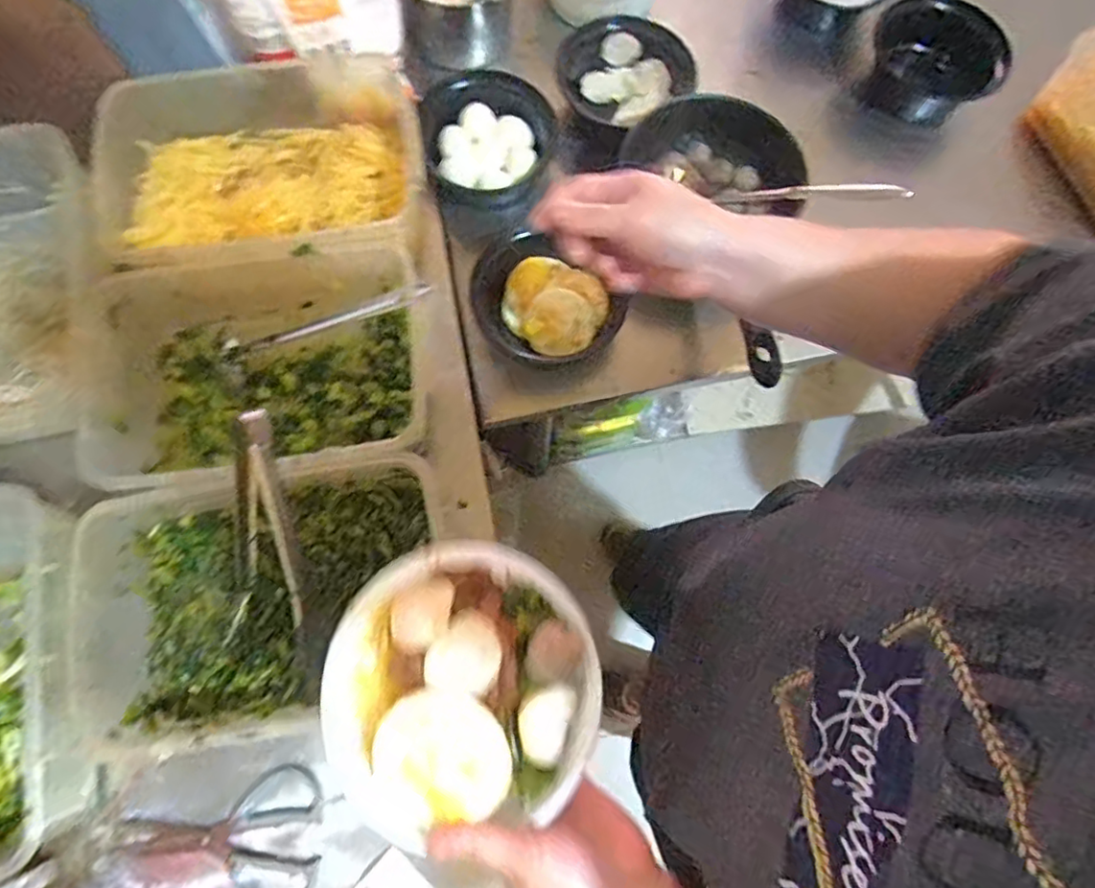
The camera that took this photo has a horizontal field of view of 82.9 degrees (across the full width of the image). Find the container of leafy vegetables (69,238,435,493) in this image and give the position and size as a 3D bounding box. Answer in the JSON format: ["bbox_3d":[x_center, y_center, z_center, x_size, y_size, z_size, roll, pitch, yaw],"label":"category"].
[{"bbox_3d":[-0.286,-0.069,0.629,0.327,0.125,0.216,-7,76,-3],"label":"container of leafy vegetables"}]

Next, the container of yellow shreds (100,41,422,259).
[{"bbox_3d":[-0.301,-0.293,0.686,0.319,0.096,0.230,-9,76,-4],"label":"container of yellow shreds"}]

